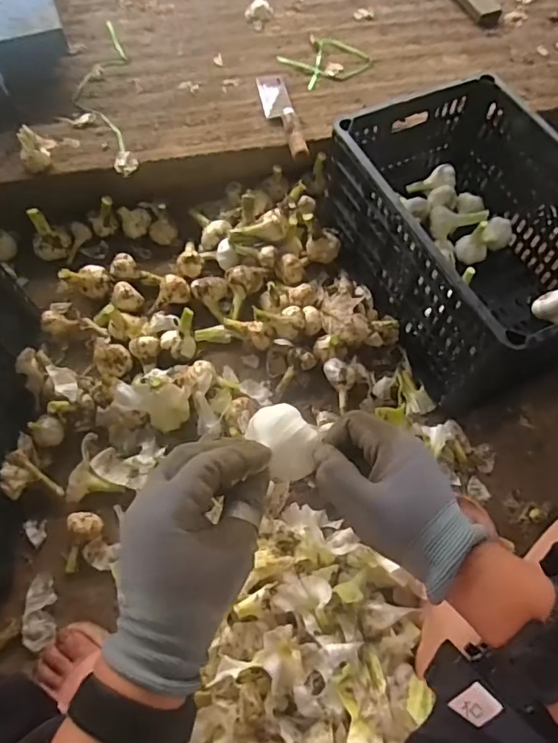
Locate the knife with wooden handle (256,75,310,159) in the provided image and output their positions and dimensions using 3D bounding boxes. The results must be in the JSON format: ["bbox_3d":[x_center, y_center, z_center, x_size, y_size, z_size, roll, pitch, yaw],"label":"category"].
[{"bbox_3d":[0.006,-0.467,0.901,0.056,0.044,0.248,-11,68,-7],"label":"knife with wooden handle"}]

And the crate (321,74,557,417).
[{"bbox_3d":[0.303,-0.210,0.790,0.297,0.229,0.443,-23,70,-12],"label":"crate"}]

